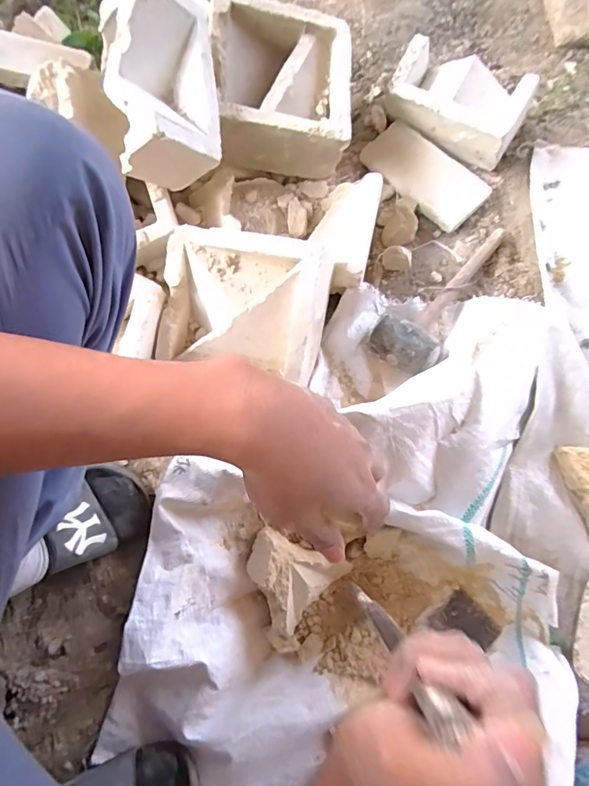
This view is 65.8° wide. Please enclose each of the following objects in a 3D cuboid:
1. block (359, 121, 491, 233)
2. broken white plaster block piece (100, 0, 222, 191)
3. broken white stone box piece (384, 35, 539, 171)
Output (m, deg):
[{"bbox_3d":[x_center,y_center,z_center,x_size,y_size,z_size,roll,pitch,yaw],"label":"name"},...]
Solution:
[{"bbox_3d":[0.209,-0.357,0.747,0.204,0.031,0.096,43,77,12],"label":"block"},{"bbox_3d":[-0.167,-0.385,0.560,0.132,0.099,0.208,-7,91,-3],"label":"broken white plaster block piece"},{"bbox_3d":[0.257,-0.461,0.732,0.213,0.106,0.104,32,76,6],"label":"broken white stone box piece"}]

